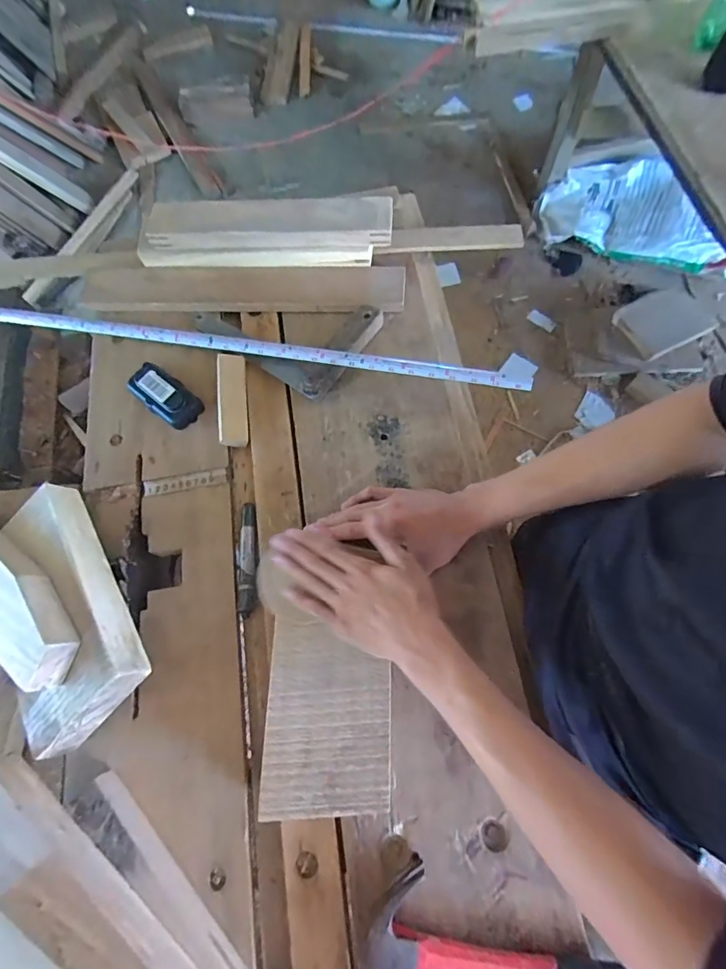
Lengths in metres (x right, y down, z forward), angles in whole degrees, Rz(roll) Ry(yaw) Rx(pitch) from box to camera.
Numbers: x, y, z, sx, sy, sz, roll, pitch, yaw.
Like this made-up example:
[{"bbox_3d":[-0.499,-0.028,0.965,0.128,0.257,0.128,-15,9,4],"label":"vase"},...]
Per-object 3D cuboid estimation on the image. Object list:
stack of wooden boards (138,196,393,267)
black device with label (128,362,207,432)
[{"bbox_3d":[-0.139,-0.352,0.626,0.356,0.069,0.062,2,71,6],"label":"stack of wooden boards"},{"bbox_3d":[-0.264,-0.118,0.592,0.103,0.029,0.050,34,77,14],"label":"black device with label"}]

